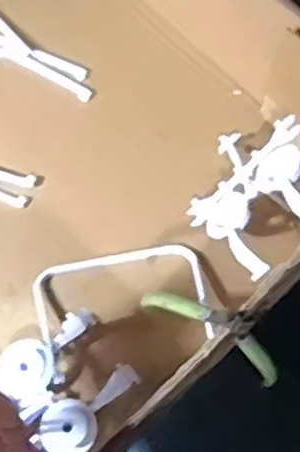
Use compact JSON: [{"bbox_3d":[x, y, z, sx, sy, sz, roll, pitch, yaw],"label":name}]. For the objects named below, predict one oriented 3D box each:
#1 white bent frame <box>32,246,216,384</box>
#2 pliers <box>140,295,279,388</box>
[{"bbox_3d":[-0.021,0.062,0.563,0.137,0.014,0.099,-15,58,-9],"label":"white bent frame"},{"bbox_3d":[0.043,0.063,0.449,0.102,0.071,0.015,32,72,9],"label":"pliers"}]

